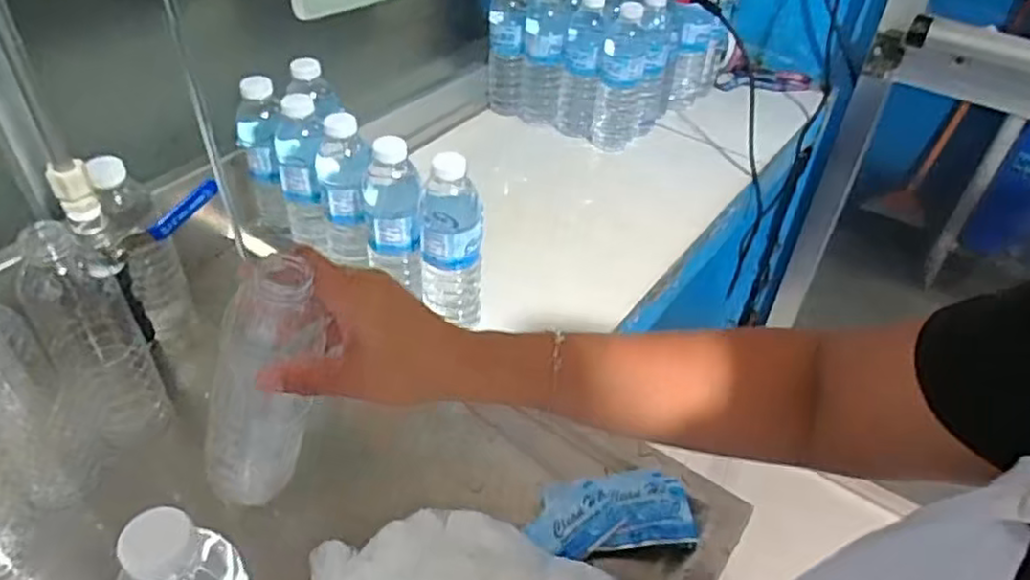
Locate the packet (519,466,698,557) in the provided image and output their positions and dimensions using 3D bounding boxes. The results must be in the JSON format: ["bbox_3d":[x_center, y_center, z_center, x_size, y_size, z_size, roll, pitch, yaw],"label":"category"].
[{"bbox_3d":[0.074,0.173,0.546,0.125,0.010,0.064,-4,42,-7],"label":"packet"}]

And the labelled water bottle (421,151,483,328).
[{"bbox_3d":[-0.061,-0.056,0.668,0.057,0.158,0.068,1,42,-3],"label":"labelled water bottle"}]

